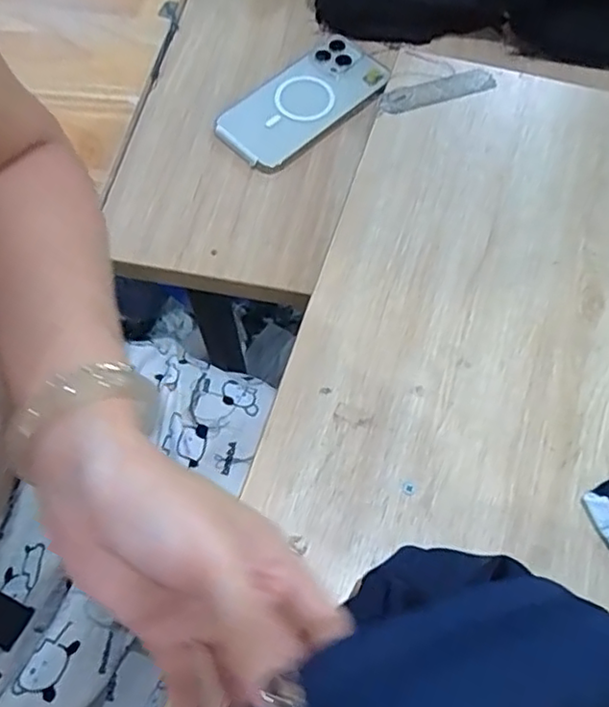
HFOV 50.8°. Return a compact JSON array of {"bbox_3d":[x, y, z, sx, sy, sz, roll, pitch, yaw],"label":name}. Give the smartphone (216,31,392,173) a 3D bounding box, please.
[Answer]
[{"bbox_3d":[0.001,-0.228,0.580,0.077,0.014,0.161,42,72,17],"label":"smartphone"}]

